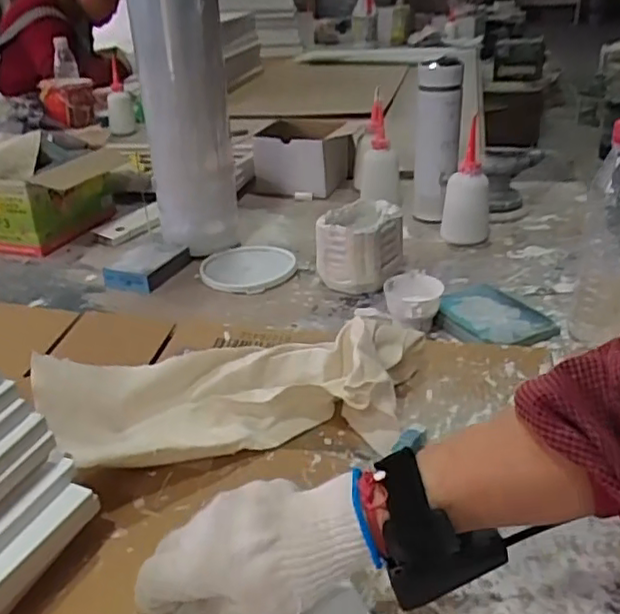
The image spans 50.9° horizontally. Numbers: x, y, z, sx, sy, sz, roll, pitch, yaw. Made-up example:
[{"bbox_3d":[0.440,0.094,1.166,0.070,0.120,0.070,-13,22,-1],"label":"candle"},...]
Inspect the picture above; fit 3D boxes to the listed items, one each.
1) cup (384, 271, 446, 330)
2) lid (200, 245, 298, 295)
[{"bbox_3d":[0.112,-0.004,0.714,0.062,0.047,0.069,7,29,16],"label":"cup"},{"bbox_3d":[-0.081,-0.054,0.863,0.113,0.014,0.135,16,33,30],"label":"lid"}]

